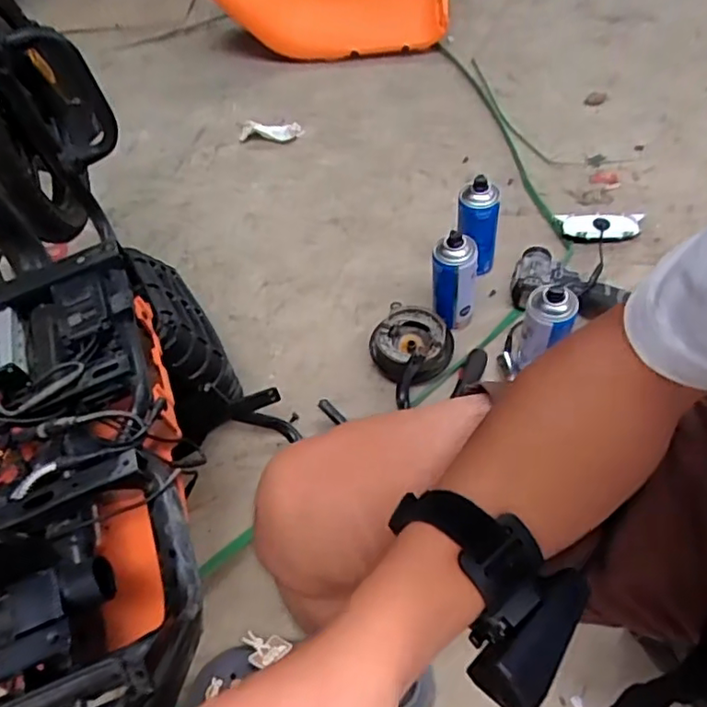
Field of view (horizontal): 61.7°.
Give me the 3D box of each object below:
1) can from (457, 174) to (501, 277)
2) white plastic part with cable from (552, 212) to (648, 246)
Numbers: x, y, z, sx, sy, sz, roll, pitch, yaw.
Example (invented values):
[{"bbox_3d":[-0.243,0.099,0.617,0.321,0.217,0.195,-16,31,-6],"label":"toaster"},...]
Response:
[{"bbox_3d":[0.201,-0.194,0.967,0.060,0.181,0.056,-4,54,5],"label":"can"},{"bbox_3d":[0.437,-0.222,1.055,0.149,0.037,0.069,4,55,8],"label":"white plastic part with cable"}]

